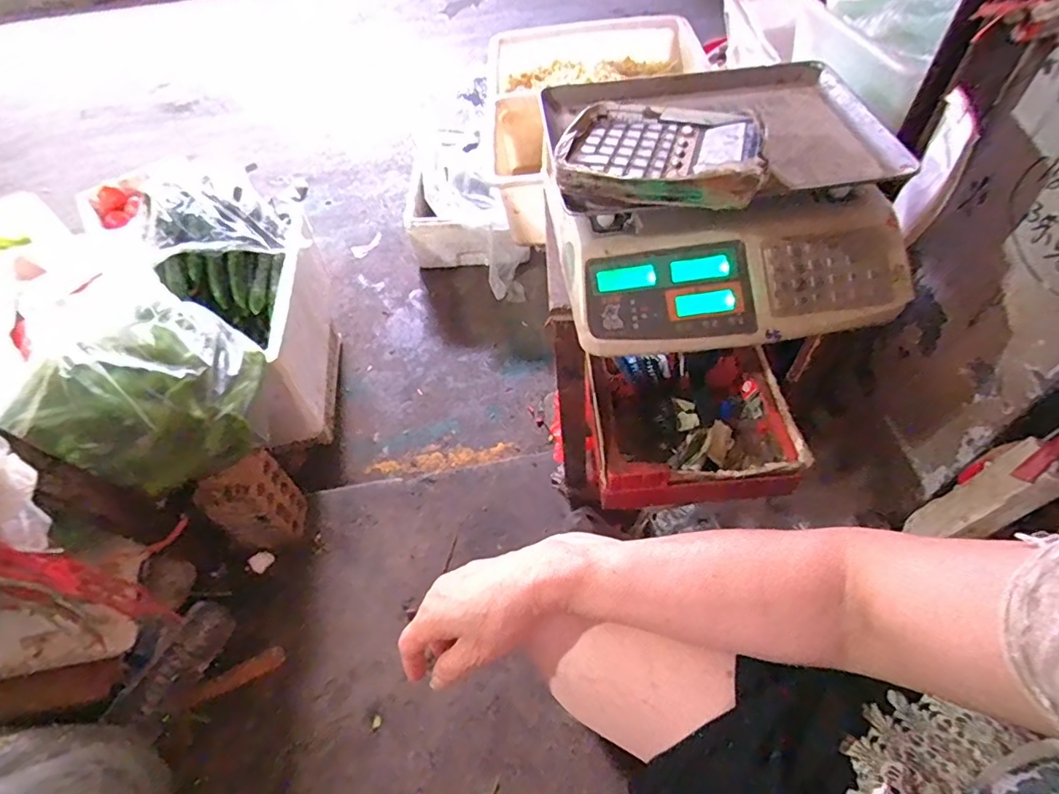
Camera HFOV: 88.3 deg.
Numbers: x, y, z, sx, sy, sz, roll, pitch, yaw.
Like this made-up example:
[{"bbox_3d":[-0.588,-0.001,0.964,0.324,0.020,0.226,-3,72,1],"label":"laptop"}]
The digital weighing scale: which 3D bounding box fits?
[{"bbox_3d":[0.192,-0.215,0.566,0.332,0.116,0.318,-7,55,0],"label":"digital weighing scale"}]

